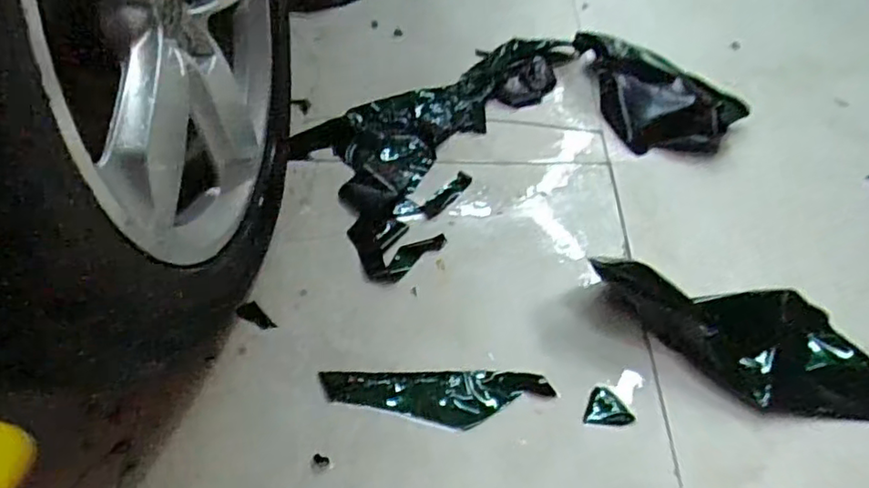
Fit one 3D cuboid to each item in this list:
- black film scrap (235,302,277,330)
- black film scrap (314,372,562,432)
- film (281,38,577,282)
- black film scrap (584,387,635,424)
[{"bbox_3d":[-0.227,0.094,0.812,0.026,0.006,0.051,-38,68,-23],"label":"black film scrap"},{"bbox_3d":[0.001,0.178,0.739,0.260,0.016,0.067,1,53,0],"label":"black film scrap"},{"bbox_3d":[-0.006,-0.199,1.008,0.290,0.039,0.546,31,58,20],"label":"film"},{"bbox_3d":[0.203,0.192,0.735,0.053,0.012,0.042,18,55,12],"label":"black film scrap"}]

